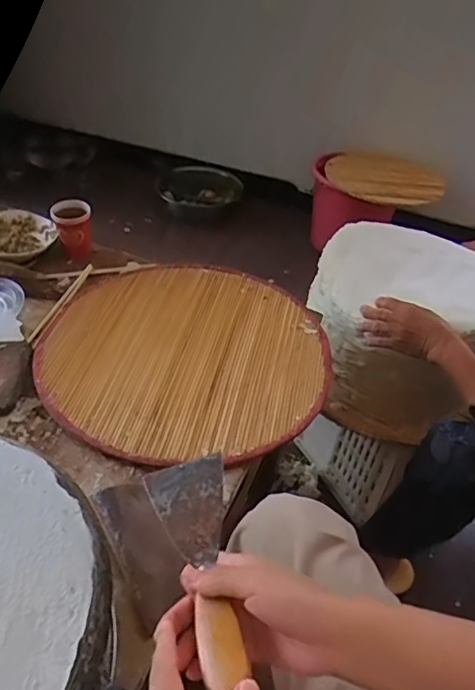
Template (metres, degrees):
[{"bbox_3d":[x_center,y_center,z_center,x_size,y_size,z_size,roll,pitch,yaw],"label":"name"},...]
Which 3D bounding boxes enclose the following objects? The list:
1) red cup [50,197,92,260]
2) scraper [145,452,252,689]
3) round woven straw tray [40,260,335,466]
[{"bbox_3d":[-0.304,-0.218,1.016,0.065,0.087,0.077,-15,47,-22],"label":"red cup"},{"bbox_3d":[-0.027,0.154,0.402,0.060,0.019,0.195,-4,29,-12],"label":"scraper"},{"bbox_3d":[-0.079,0.002,0.853,0.425,0.026,0.434,4,43,-3],"label":"round woven straw tray"}]

